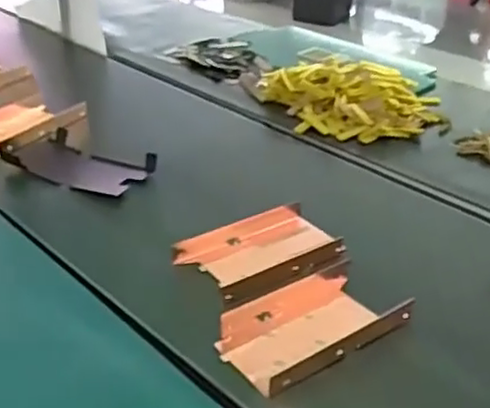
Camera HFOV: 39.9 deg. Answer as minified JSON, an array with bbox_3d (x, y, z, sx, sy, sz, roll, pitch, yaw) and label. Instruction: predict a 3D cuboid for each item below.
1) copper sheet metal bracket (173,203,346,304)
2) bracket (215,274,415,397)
[{"bbox_3d":[0.016,0.049,0.714,0.157,0.018,0.113,-19,36,-32],"label":"copper sheet metal bracket"},{"bbox_3d":[0.054,0.108,0.615,0.161,0.026,0.104,-18,36,-30],"label":"bracket"}]

